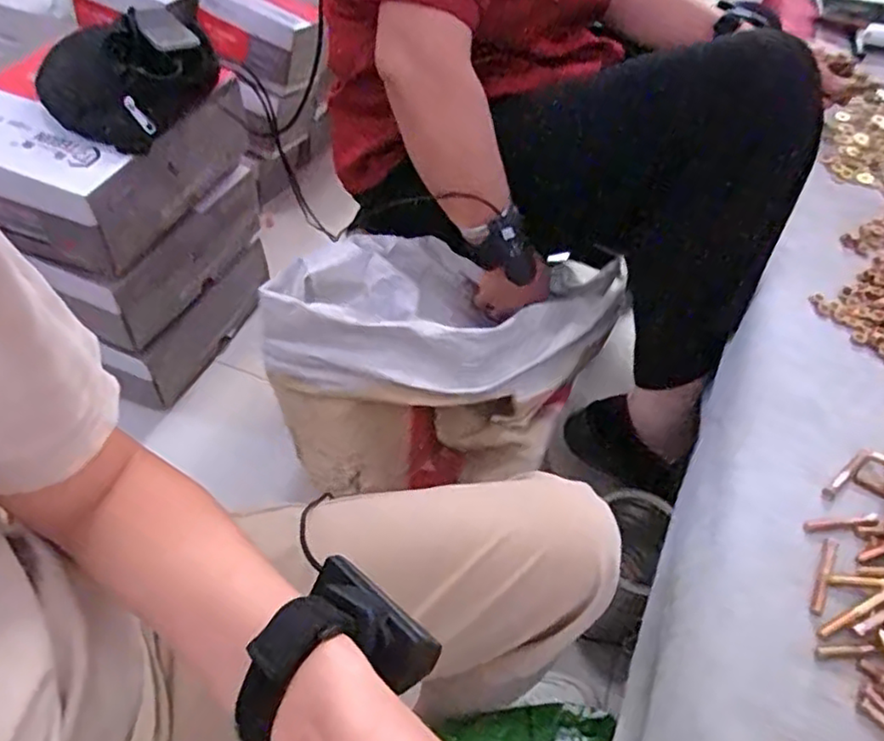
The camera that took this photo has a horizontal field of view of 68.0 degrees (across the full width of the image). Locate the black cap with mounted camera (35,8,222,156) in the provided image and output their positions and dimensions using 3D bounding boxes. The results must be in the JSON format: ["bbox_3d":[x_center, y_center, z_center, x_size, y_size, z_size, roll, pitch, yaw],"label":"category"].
[{"bbox_3d":[-0.367,-0.350,0.777,0.161,0.059,0.196,26,53,13],"label":"black cap with mounted camera"}]

